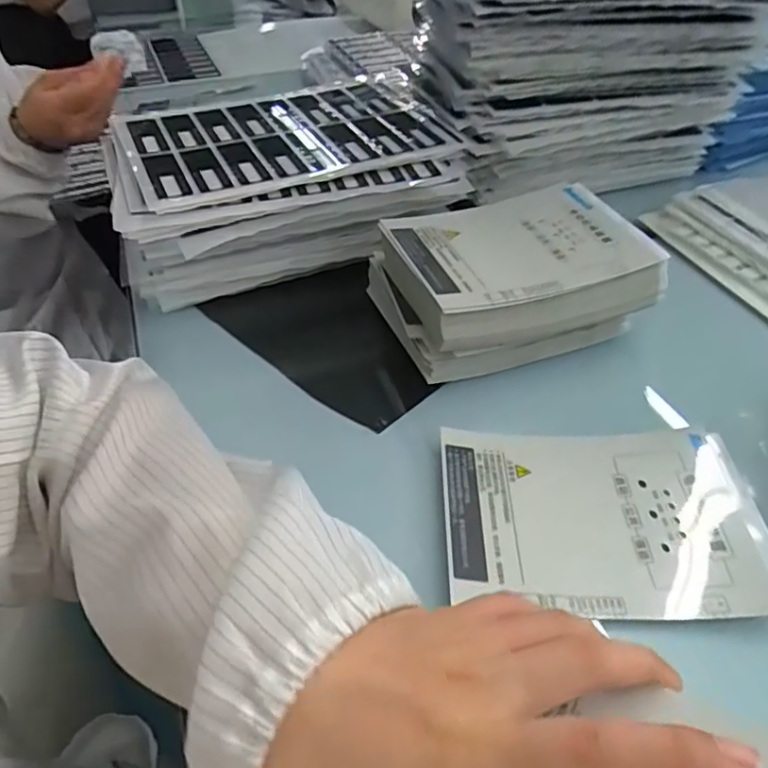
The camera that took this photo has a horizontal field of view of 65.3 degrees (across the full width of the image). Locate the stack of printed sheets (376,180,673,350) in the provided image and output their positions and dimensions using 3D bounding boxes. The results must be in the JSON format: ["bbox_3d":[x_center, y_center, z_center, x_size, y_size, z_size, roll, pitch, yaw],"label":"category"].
[{"bbox_3d":[0.099,-0.092,0.487,0.195,0.063,0.146,-13,45,-13],"label":"stack of printed sheets"}]

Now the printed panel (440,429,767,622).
[{"bbox_3d":[0.132,0.080,0.365,0.187,0.013,0.122,1,44,2],"label":"printed panel"}]

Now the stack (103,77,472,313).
[{"bbox_3d":[-0.092,-0.188,0.586,0.305,0.108,0.212,-14,45,-13],"label":"stack"}]

